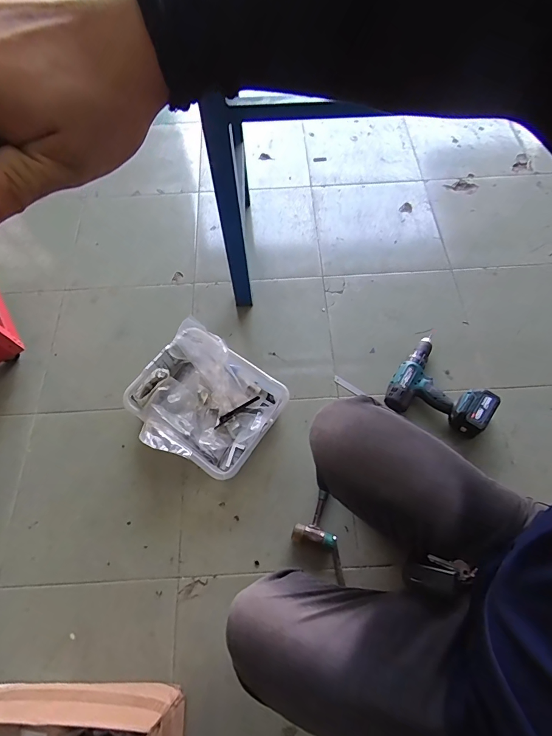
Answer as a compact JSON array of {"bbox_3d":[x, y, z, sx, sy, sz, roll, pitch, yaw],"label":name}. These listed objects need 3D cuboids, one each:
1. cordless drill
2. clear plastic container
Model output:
[{"bbox_3d":[0.434,0.059,0.979,0.241,0.084,0.226,35,71,16],"label":"cordless drill"},{"bbox_3d":[-0.179,0.089,0.958,0.349,0.116,0.308,30,68,16],"label":"clear plastic container"}]

